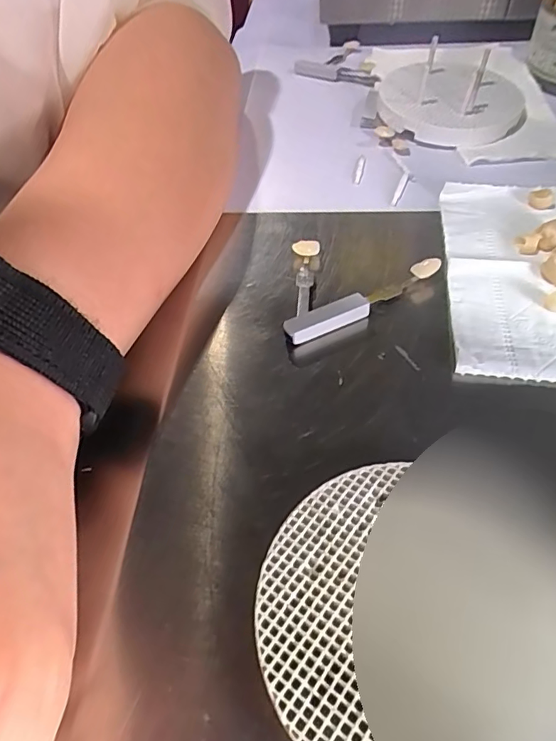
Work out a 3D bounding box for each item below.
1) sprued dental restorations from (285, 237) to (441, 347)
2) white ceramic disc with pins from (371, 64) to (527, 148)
[{"bbox_3d":[0.024,-0.039,0.205,0.066,0.009,0.046,-26,53,-15],"label":"sprued dental restorations"},{"bbox_3d":[0.094,-0.151,0.281,0.076,0.023,0.070,-3,51,3],"label":"white ceramic disc with pins"}]

